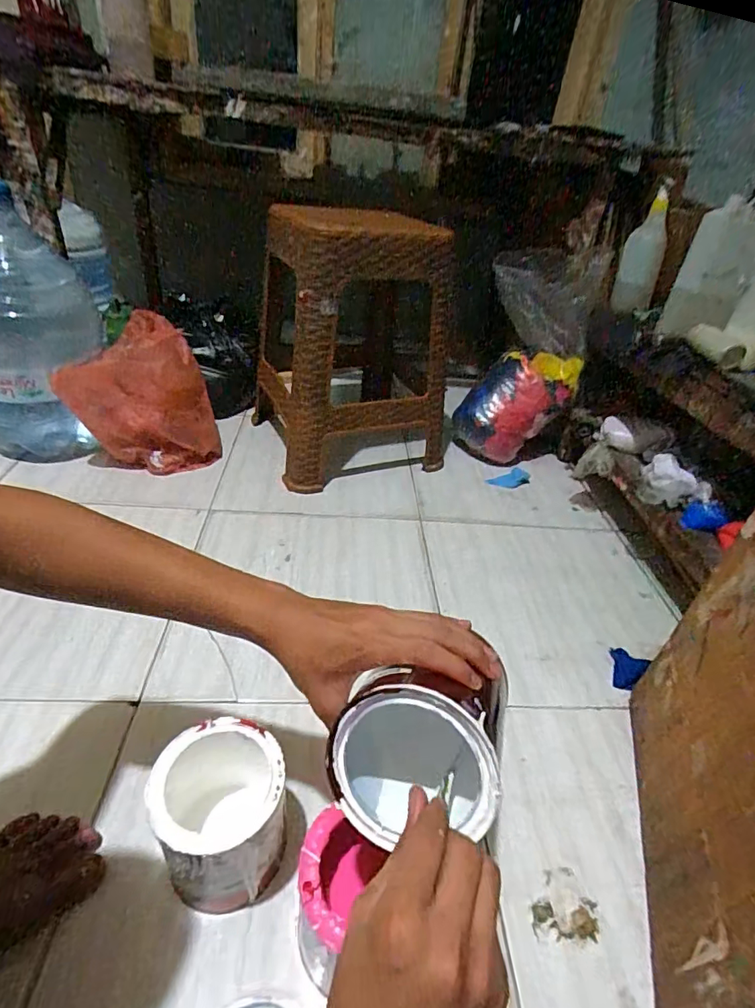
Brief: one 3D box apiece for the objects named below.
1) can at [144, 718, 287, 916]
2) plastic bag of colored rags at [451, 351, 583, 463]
[{"bbox_3d":[-0.141,0.285,0.459,0.107,0.140,0.108,5,35,-3],"label":"can"},{"bbox_3d":[0.308,-0.217,1.164,0.238,0.234,0.141,20,37,17],"label":"plastic bag of colored rags"}]

